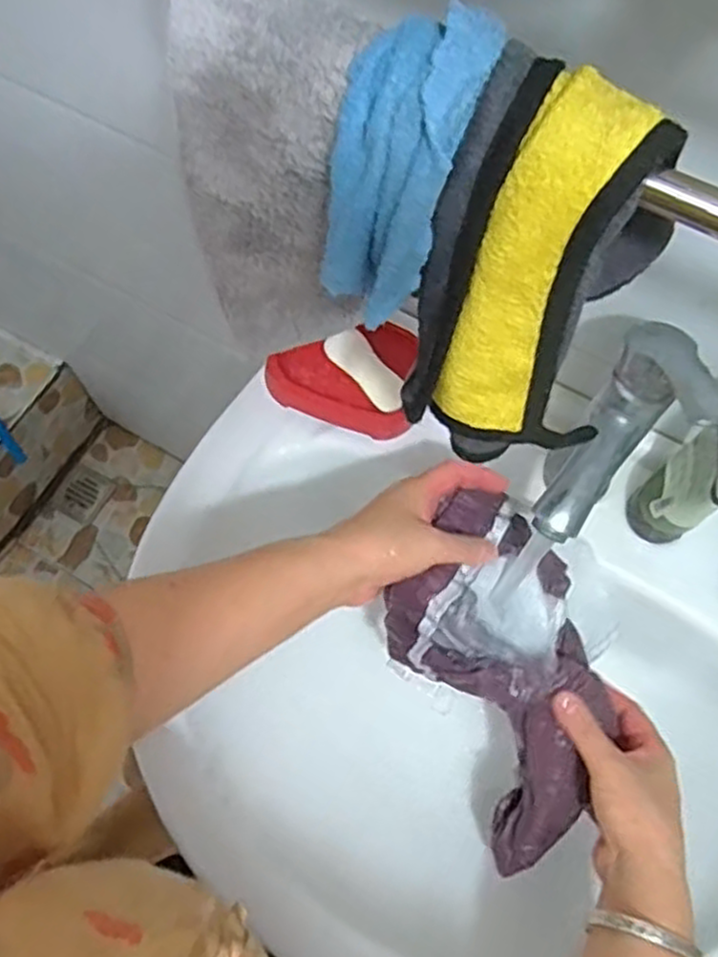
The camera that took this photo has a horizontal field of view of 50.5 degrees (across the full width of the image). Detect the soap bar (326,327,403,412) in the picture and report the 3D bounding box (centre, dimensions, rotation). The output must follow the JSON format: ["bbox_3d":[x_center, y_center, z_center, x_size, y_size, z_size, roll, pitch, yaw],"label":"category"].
[{"bbox_3d":[0.007,-0.089,0.620,0.030,0.012,0.080,-39,74,-15],"label":"soap bar"}]

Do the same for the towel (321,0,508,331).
[{"bbox_3d":[0.011,-0.114,0.292,0.048,0.120,0.034,33,49,9],"label":"towel"}]

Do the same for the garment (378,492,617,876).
[{"bbox_3d":[0.100,0.141,0.525,0.125,0.058,0.254,-18,93,-7],"label":"garment"}]

